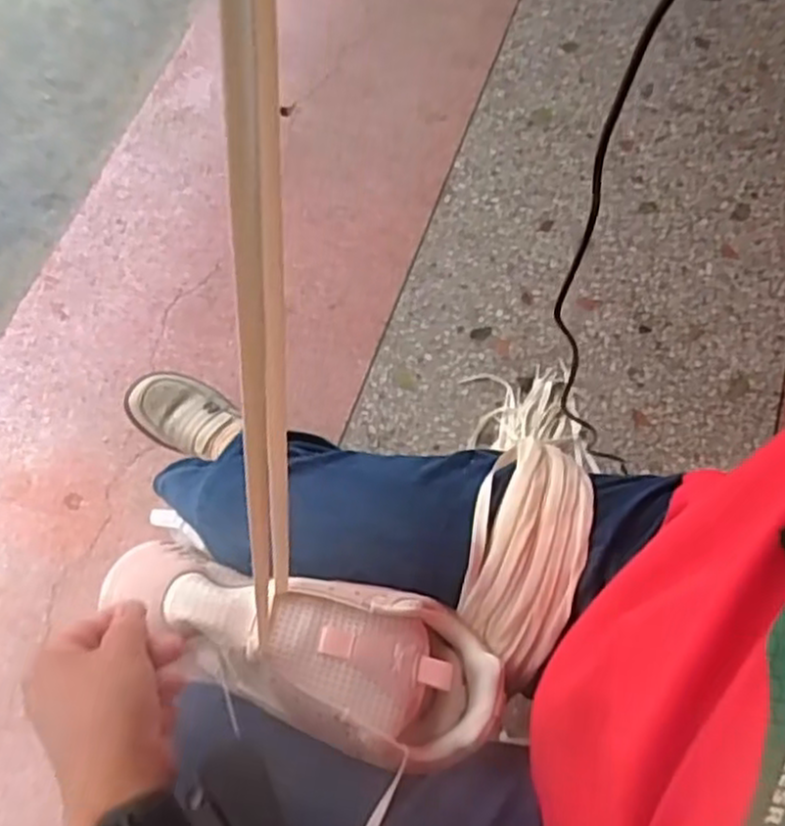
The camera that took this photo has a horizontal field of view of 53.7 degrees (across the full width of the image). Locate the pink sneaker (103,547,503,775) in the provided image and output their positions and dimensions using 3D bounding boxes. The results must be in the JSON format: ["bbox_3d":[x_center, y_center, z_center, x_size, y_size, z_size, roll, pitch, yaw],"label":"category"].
[{"bbox_3d":[-0.065,0.143,0.487,0.265,0.080,0.094,17,64,7],"label":"pink sneaker"}]

